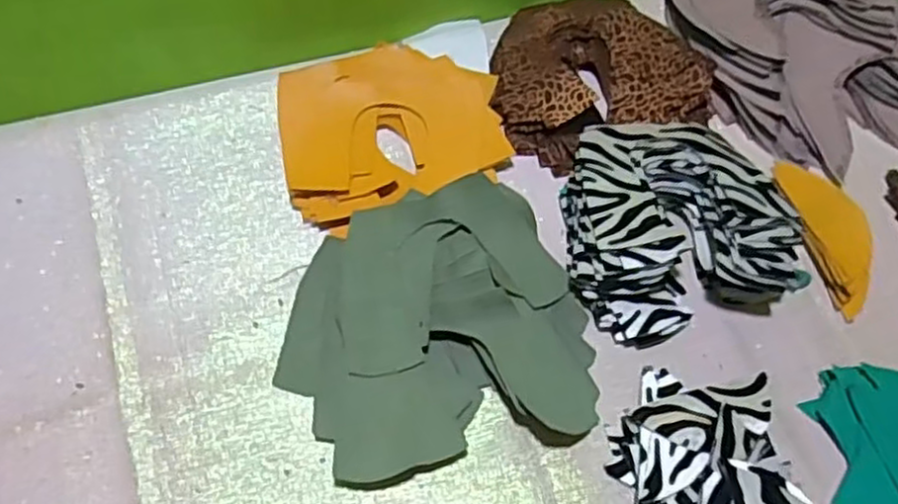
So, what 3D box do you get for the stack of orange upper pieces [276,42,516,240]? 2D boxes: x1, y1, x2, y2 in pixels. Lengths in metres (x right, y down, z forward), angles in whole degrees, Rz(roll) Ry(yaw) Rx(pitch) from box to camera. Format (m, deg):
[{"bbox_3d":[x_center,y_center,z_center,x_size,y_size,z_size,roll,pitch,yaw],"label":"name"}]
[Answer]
[{"bbox_3d":[-0.046,-0.104,0.643,0.199,0.035,0.167,-19,63,-15],"label":"stack of orange upper pieces"}]

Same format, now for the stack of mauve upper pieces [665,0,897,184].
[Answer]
[{"bbox_3d":[0.323,-0.209,0.691,0.189,0.059,0.270,-22,64,-16],"label":"stack of mauve upper pieces"}]

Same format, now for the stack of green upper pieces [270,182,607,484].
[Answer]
[{"bbox_3d":[-0.010,0.051,0.548,0.222,0.049,0.202,-10,61,-10],"label":"stack of green upper pieces"}]

